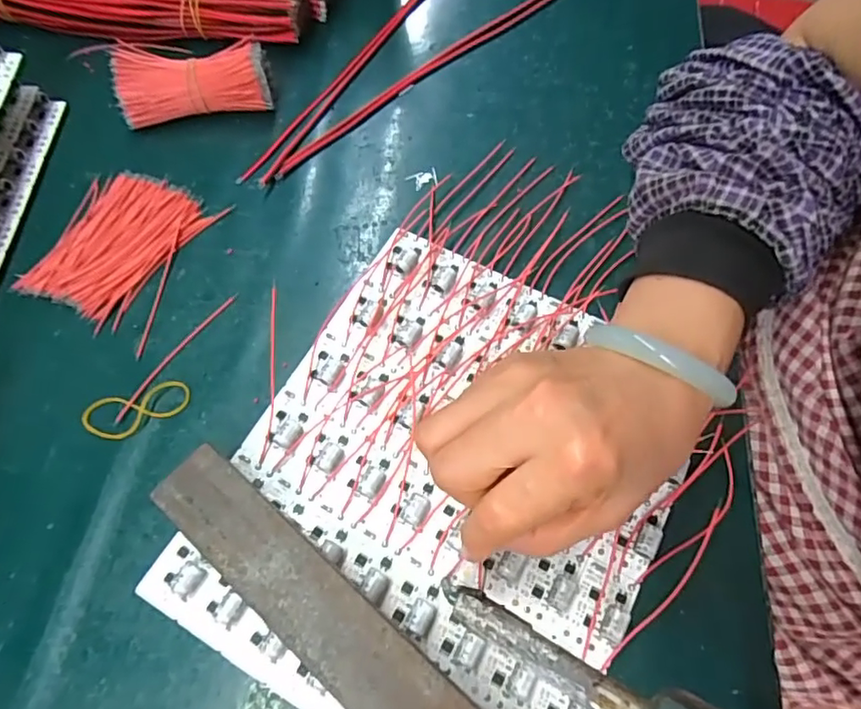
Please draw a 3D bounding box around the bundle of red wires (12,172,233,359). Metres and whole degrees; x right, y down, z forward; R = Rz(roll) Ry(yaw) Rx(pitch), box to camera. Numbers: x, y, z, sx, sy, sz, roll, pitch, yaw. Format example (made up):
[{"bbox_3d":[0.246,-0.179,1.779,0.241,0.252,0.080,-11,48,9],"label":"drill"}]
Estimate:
[{"bbox_3d":[-0.188,-0.066,0.346,0.089,0.009,0.100,18,67,9],"label":"bundle of red wires"}]

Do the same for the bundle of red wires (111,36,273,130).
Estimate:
[{"bbox_3d":[-0.161,-0.185,0.389,0.099,0.035,0.039,-9,65,-3],"label":"bundle of red wires"}]

